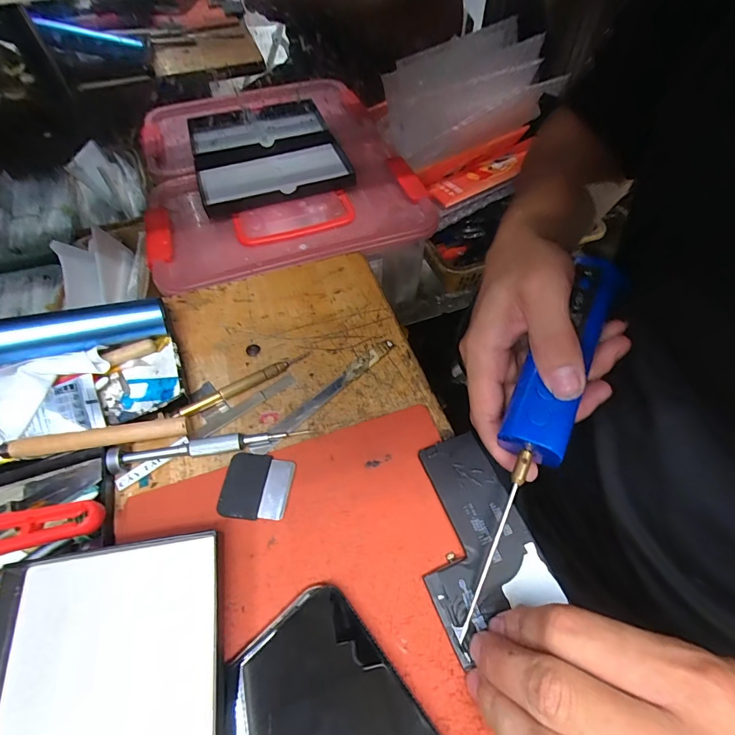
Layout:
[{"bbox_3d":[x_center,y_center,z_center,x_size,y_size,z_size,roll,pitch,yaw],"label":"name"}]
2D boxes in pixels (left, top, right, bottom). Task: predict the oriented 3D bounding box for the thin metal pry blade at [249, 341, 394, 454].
[{"bbox_3d":[-0.029,0.017,0.282,0.128,0.005,0.013,-39,64,-22],"label":"thin metal pry blade"}]

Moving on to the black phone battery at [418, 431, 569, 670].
[{"bbox_3d":[0.056,0.091,0.222,0.063,0.006,0.100,-17,58,-11],"label":"black phone battery"}]

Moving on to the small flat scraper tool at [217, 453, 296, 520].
[{"bbox_3d":[-0.068,0.073,0.241,0.042,0.004,0.039,4,56,3],"label":"small flat scraper tool"}]

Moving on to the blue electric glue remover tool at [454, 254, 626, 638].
[{"bbox_3d":[0.095,0.031,0.220,0.031,0.023,0.222,24,77,16],"label":"blue electric glue remover tool"}]

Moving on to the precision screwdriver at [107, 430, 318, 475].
[{"bbox_3d":[-0.103,0.050,0.255,0.121,0.013,0.014,-11,57,-6],"label":"precision screwdriver"}]

